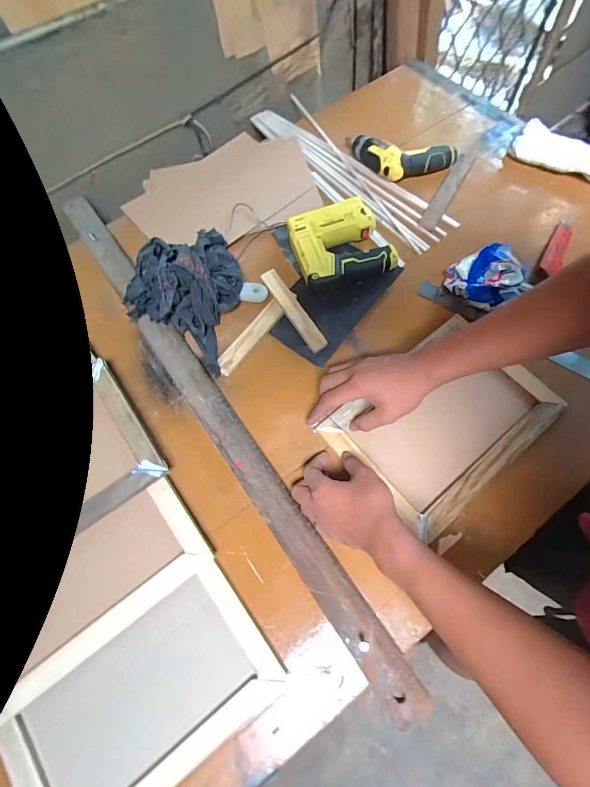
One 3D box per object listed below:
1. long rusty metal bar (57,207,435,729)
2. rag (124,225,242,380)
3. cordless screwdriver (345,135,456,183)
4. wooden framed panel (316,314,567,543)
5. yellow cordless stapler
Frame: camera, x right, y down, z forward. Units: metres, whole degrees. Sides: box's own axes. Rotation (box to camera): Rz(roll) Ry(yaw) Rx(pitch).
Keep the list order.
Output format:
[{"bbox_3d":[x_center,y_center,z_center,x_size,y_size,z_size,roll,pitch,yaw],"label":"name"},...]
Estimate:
[{"bbox_3d":[-0.135,-0.005,0.575,0.057,0.027,0.926,-33,72,-13],"label":"long rusty metal bar"},{"bbox_3d":[-0.171,-0.171,0.622,0.161,0.070,0.239,11,69,6],"label":"rag"},{"bbox_3d":[0.198,-0.440,0.733,0.206,0.056,0.088,7,69,8],"label":"cordless screwdriver"},{"bbox_3d":[0.207,0.036,0.556,0.281,0.036,0.201,-39,73,-14],"label":"wooden framed panel"},{"bbox_3d":[0.073,-0.254,0.657,0.148,0.042,0.144,-17,69,-7],"label":"yellow cordless stapler"}]

